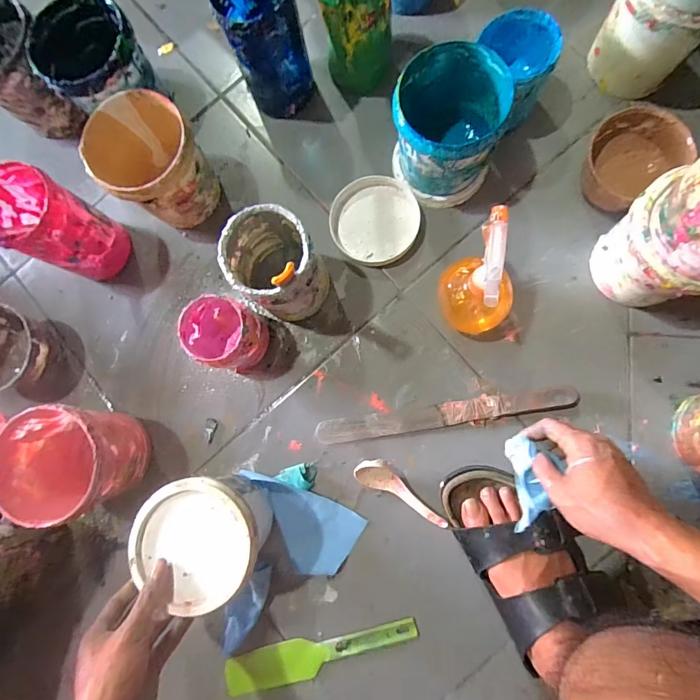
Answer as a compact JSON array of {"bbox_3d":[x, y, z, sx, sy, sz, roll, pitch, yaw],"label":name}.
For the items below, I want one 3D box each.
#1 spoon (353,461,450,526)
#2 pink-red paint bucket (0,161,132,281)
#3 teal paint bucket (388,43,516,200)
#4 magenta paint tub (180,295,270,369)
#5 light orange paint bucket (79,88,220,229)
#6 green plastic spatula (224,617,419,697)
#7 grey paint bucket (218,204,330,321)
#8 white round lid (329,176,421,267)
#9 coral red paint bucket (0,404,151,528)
[{"bbox_3d":[0.067,0.173,0.513,0.126,0.030,0.037,27,86,8],"label":"spoon"},{"bbox_3d":[-0.368,-0.154,0.525,0.098,0.157,0.090,34,87,8],"label":"pink-red paint bucket"},{"bbox_3d":[0.116,-0.267,0.506,0.122,0.129,0.129,-1,83,5],"label":"teal paint bucket"},{"bbox_3d":[-0.154,-0.019,0.521,0.090,0.096,0.086,14,85,7],"label":"magenta paint tub"},{"bbox_3d":[-0.246,-0.234,0.539,0.119,0.125,0.115,-1,83,5],"label":"light orange paint bucket"},{"bbox_3d":[-0.036,0.375,0.507,0.240,0.009,0.049,-14,82,3],"label":"green plastic spatula"},{"bbox_3d":[-0.085,-0.096,0.502,0.109,0.137,0.097,42,88,8],"label":"grey paint bucket"},{"bbox_3d":[0.034,-0.175,0.559,0.115,0.016,0.117,-1,83,5],"label":"white round lid"},{"bbox_3d":[-0.331,0.132,0.506,0.135,0.123,0.123,-1,83,5],"label":"coral red paint bucket"}]

